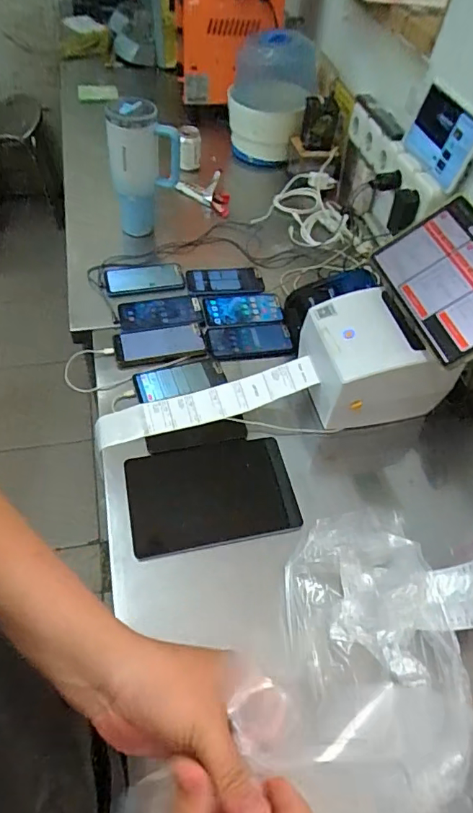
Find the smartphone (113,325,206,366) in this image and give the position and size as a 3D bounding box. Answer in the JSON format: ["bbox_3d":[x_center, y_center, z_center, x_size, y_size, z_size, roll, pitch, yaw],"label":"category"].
[{"bbox_3d":[-0.144,-0.119,0.930,0.164,0.013,0.079,-5,54,-7],"label":"smartphone"}]

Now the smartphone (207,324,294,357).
[{"bbox_3d":[0.025,-0.130,0.958,0.160,0.011,0.073,-4,54,-7],"label":"smartphone"}]

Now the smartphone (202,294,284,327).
[{"bbox_3d":[0.013,-0.201,1.000,0.156,0.012,0.083,-3,54,-7],"label":"smartphone"}]

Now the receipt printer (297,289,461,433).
[{"bbox_3d":[0.231,-0.084,0.830,0.216,0.160,0.174,-6,54,-9],"label":"receipt printer"}]

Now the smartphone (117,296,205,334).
[{"bbox_3d":[-0.149,-0.183,0.972,0.162,0.012,0.080,-6,54,-9],"label":"smartphone"}]

